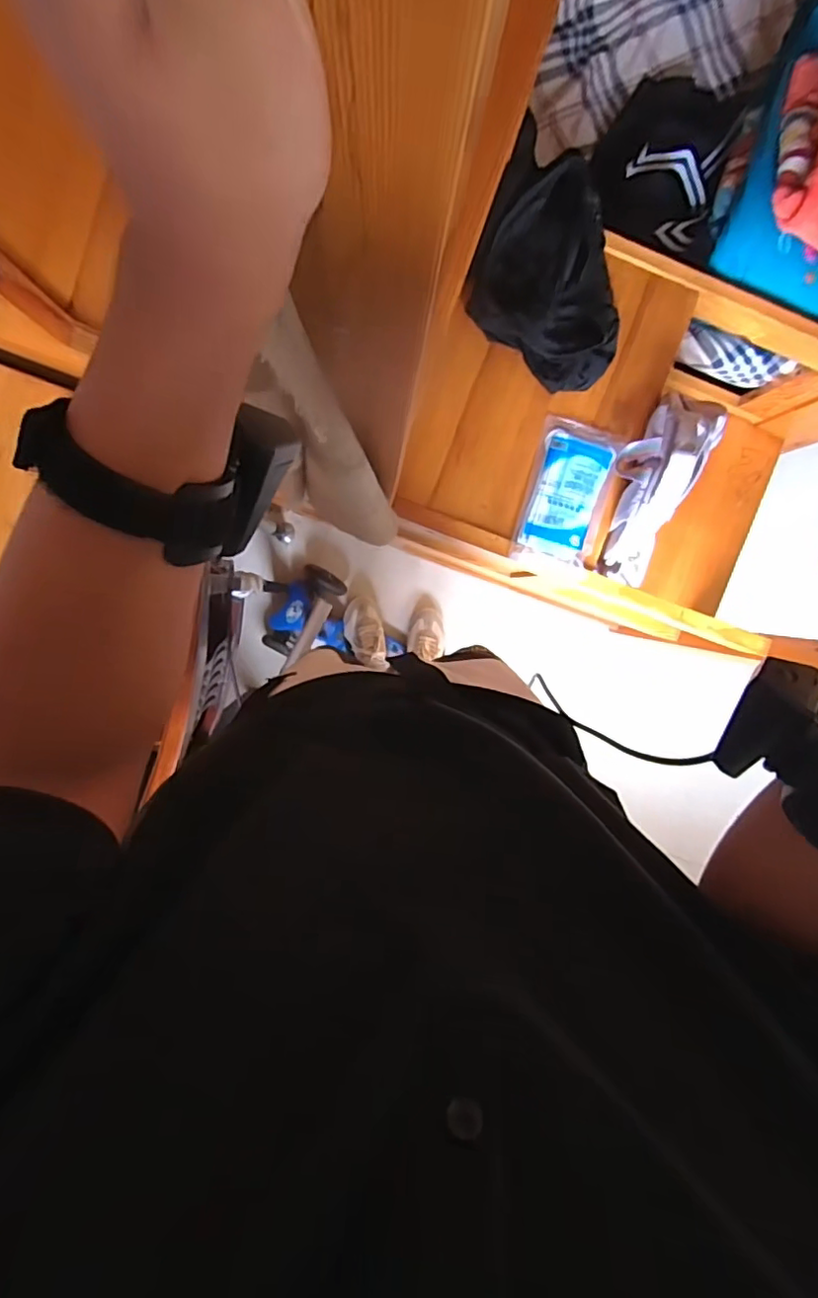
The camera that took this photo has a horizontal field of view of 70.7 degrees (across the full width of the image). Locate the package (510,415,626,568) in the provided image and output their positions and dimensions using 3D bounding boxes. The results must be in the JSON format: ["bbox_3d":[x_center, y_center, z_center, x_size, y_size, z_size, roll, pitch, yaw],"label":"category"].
[{"bbox_3d":[0.244,-0.240,0.897,0.120,0.015,0.214,14,96,-5],"label":"package"}]

